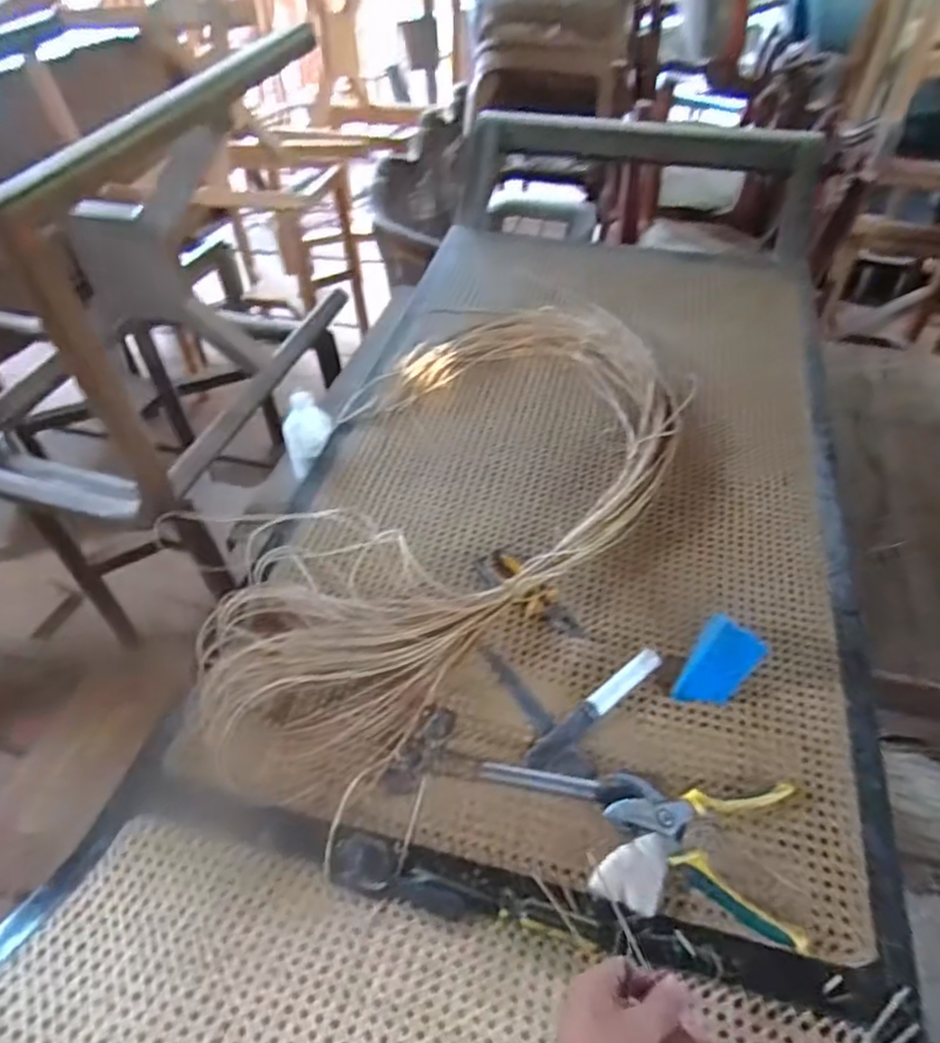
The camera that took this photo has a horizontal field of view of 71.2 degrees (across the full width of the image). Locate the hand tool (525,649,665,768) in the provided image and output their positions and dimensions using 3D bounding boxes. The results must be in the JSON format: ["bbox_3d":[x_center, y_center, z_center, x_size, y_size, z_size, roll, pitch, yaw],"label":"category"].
[{"bbox_3d":[0.135,0.199,0.703,0.189,0.020,0.026,-30,52,-27],"label":"hand tool"}]

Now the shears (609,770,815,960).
[{"bbox_3d":[0.214,0.295,0.606,0.170,0.034,0.131,10,45,10],"label":"shears"}]

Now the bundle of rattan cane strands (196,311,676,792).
[{"bbox_3d":[-0.046,-0.058,0.922,0.482,0.063,0.848,35,61,30],"label":"bundle of rattan cane strands"}]

